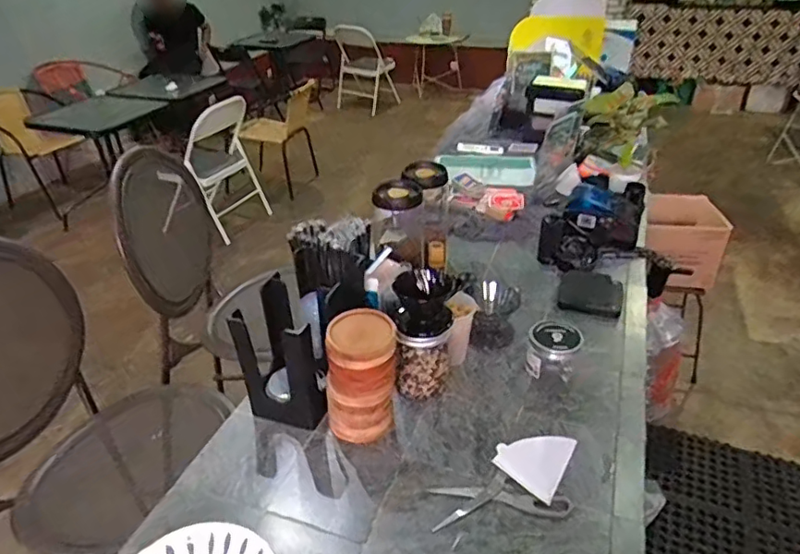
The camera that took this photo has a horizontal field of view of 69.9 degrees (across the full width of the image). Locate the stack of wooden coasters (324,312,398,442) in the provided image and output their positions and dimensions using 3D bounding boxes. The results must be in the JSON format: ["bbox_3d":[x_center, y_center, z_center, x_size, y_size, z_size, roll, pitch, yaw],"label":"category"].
[{"bbox_3d":[-0.055,0.156,0.850,0.101,0.196,0.087,-2,33,0],"label":"stack of wooden coasters"}]

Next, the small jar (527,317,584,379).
[{"bbox_3d":[0.263,0.127,0.983,0.082,0.078,0.080,-2,33,1],"label":"small jar"}]

